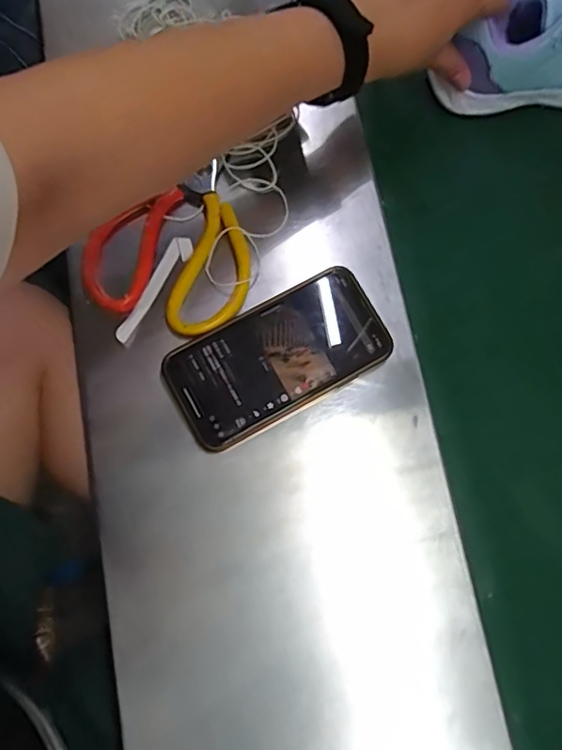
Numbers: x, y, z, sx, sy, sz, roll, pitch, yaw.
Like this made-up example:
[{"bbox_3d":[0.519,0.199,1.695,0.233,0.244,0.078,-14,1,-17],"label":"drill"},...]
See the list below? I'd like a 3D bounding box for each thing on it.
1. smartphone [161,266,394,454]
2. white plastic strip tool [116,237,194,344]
[{"bbox_3d":[-0.002,-0.013,0.373,0.150,0.006,0.077,-28,80,-7],"label":"smartphone"},{"bbox_3d":[-0.094,-0.063,0.388,0.016,0.007,0.089,33,79,6],"label":"white plastic strip tool"}]

